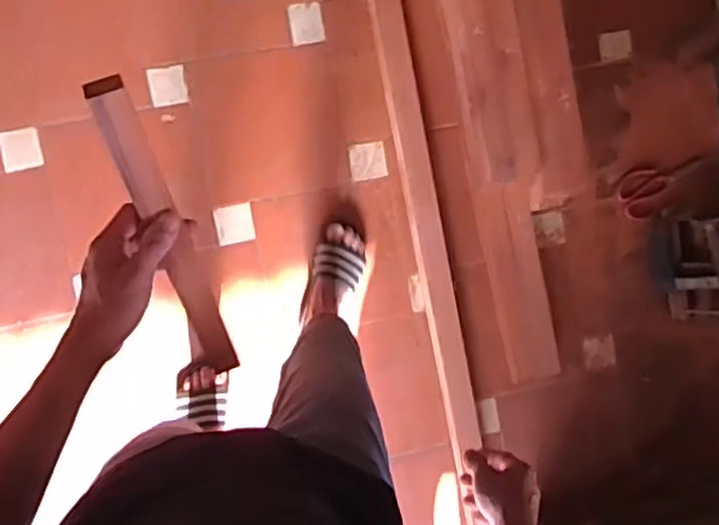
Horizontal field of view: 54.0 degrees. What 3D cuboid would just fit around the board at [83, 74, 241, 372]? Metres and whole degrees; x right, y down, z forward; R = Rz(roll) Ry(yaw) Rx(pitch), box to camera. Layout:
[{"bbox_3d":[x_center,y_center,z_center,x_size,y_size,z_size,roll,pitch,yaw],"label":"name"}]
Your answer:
[{"bbox_3d":[-0.164,-0.009,0.637,0.030,0.031,0.339,-18,132,-8],"label":"board"}]

